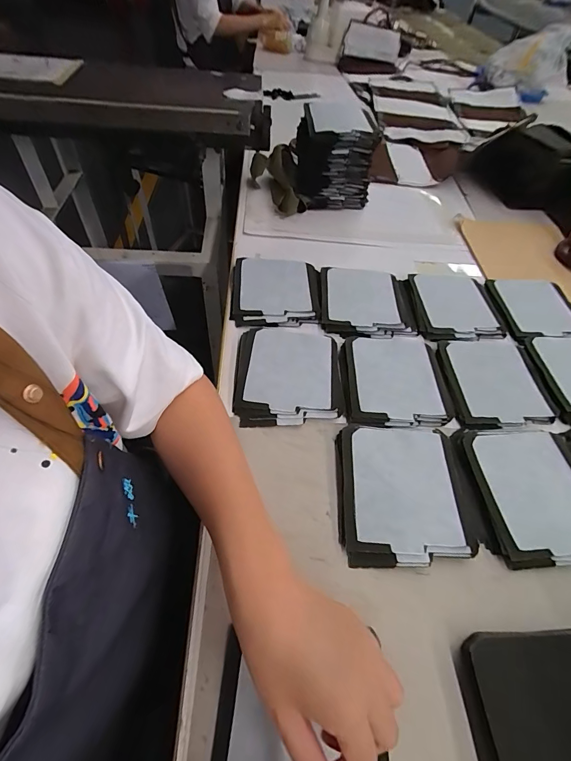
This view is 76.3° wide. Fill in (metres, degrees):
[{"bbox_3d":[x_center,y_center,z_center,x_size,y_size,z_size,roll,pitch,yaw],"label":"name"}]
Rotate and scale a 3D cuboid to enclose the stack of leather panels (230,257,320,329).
[{"bbox_3d":[-0.014,-0.141,0.574,0.135,0.017,0.149,3,52,-2],"label":"stack of leather panels"}]

